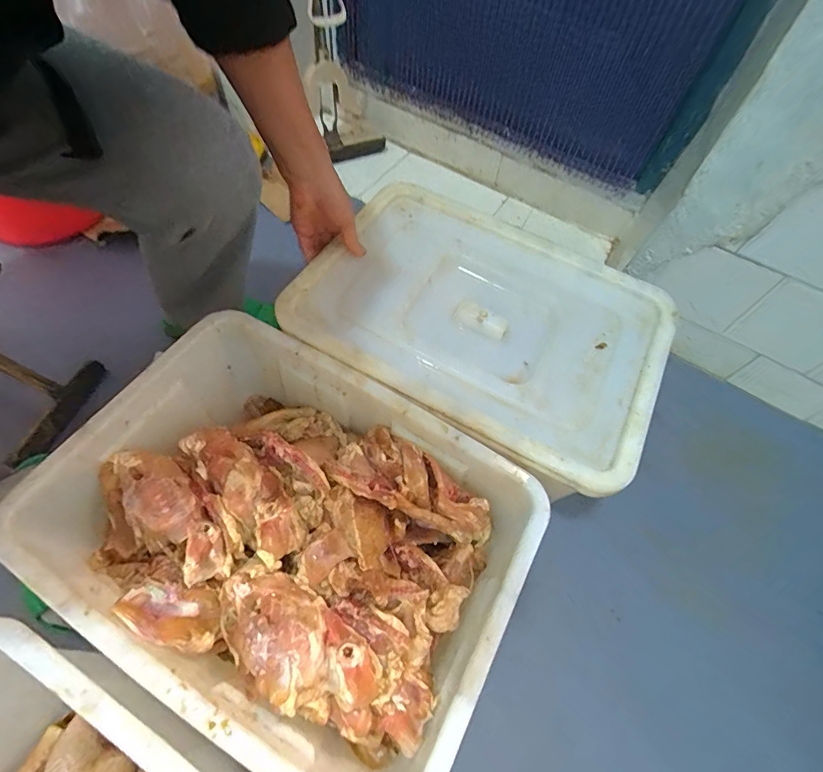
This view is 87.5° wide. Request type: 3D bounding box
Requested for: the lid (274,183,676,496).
[{"bbox_3d":[0.099,-0.094,0.593,0.468,0.041,0.334,27,63,10],"label":"lid"}]

